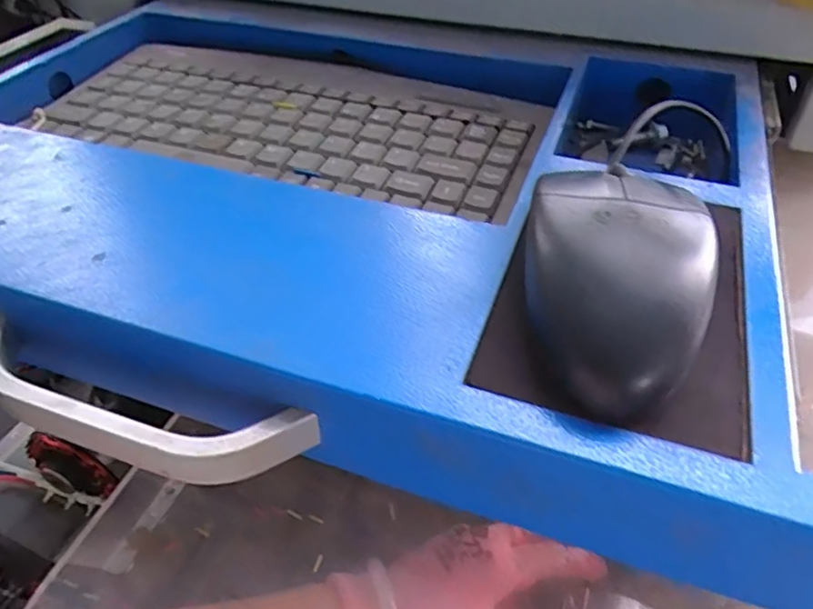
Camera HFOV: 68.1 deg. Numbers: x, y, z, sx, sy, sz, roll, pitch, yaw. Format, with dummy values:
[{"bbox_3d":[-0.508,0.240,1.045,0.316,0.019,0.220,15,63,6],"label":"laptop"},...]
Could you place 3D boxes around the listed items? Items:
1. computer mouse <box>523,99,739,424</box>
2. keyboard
[{"bbox_3d":[0.071,-0.021,0.200,0.057,0.034,0.115,17,46,19],"label":"computer mouse"},{"bbox_3d":[-0.066,-0.110,0.345,0.276,0.017,0.120,13,45,15],"label":"keyboard"}]

